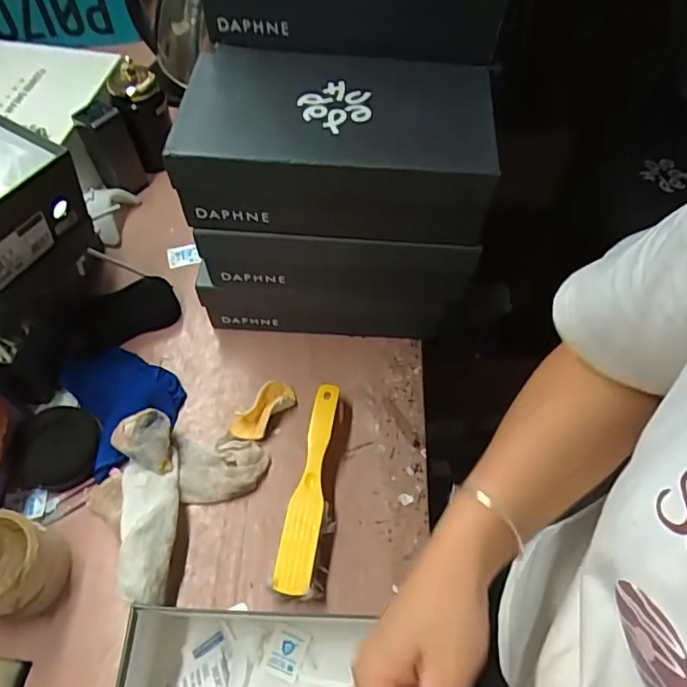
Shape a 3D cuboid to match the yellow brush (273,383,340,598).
[{"bbox_3d":[-0.029,0.155,0.597,0.048,0.055,0.219,10,58,5],"label":"yellow brush"}]

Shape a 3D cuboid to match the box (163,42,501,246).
[{"bbox_3d":[-0.003,-0.202,0.564,0.303,0.098,0.174,2,58,0],"label":"box"}]

